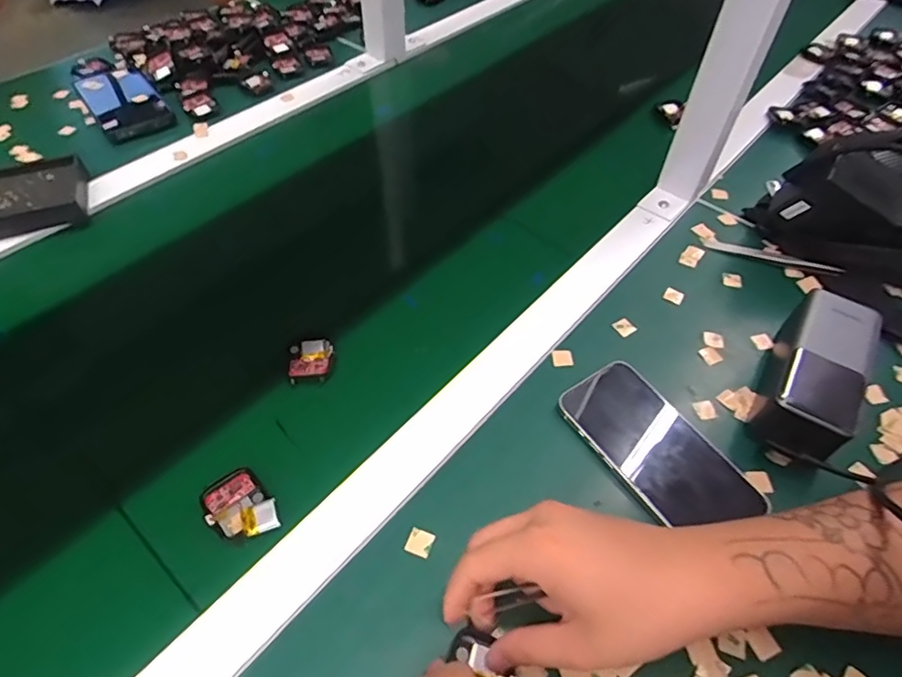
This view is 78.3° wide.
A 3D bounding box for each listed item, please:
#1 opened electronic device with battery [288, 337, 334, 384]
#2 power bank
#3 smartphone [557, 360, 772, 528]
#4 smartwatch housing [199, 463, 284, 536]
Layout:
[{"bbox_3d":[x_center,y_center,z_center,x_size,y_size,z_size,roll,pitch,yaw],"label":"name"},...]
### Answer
[{"bbox_3d":[-0.111,0.016,0.440,0.034,0.008,0.039,-4,53,-7],"label":"opened electronic device with battery"},{"bbox_3d":[0.273,0.028,0.416,0.057,0.054,0.141,33,57,20],"label":"power bank"},{"bbox_3d":[0.146,0.078,0.397,0.074,0.011,0.137,-29,60,-24],"label":"smartphone"},{"bbox_3d":[-0.136,0.109,0.360,0.037,0.013,0.055,-36,63,-27],"label":"smartwatch housing"}]

